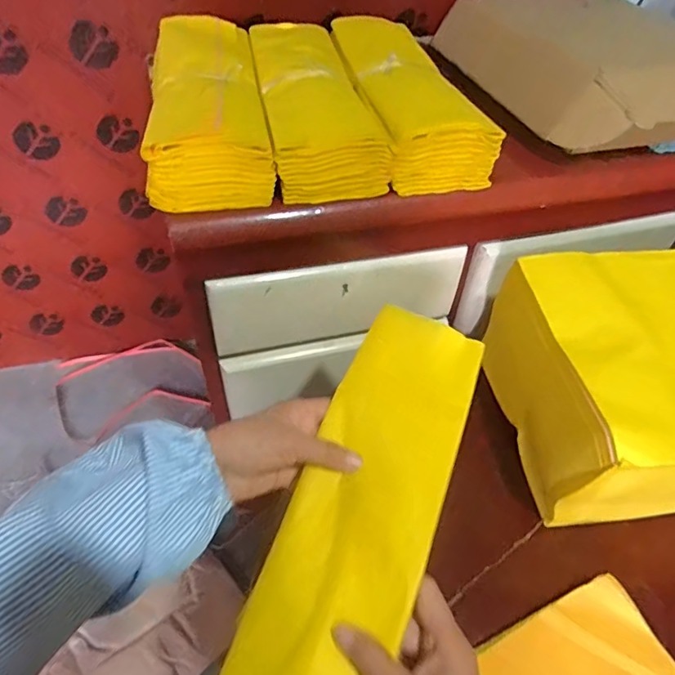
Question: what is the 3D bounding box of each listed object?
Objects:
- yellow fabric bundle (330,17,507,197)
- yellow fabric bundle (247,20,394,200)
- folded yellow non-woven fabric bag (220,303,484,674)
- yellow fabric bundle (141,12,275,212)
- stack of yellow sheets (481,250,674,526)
[{"bbox_3d":[0.080,-0.314,0.664,0.116,0.074,0.341,-8,50,-11],"label":"yellow fabric bundle"},{"bbox_3d":[-0.041,-0.302,0.647,0.122,0.069,0.362,-8,50,-11],"label":"yellow fabric bundle"},{"bbox_3d":[0.026,0.123,0.413,0.112,0.030,0.354,19,59,13],"label":"folded yellow non-woven fabric bag"},{"bbox_3d":[-0.154,-0.281,0.619,0.121,0.073,0.340,-6,49,-9],"label":"yellow fabric bundle"},{"bbox_3d":[0.381,0.049,0.569,0.343,0.213,0.252,-1,49,-5],"label":"stack of yellow sheets"}]

